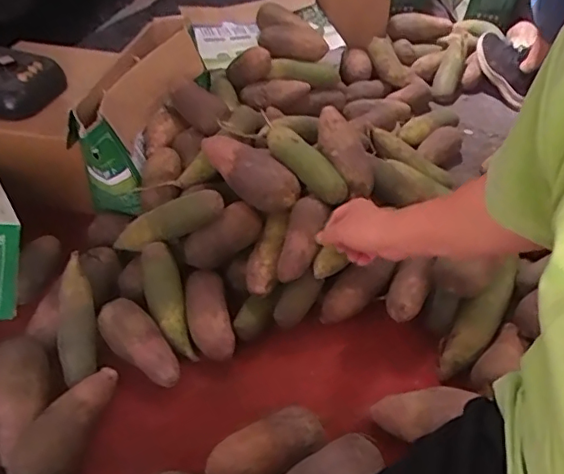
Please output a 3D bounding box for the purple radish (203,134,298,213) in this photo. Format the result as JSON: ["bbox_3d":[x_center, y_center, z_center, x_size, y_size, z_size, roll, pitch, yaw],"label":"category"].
[{"bbox_3d":[-0.052,-0.103,0.895,0.087,0.074,0.189,-33,51,-30],"label":"purple radish"}]

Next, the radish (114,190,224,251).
[{"bbox_3d":[-0.191,-0.022,0.890,0.219,0.052,0.048,-21,38,21],"label":"radish"}]

